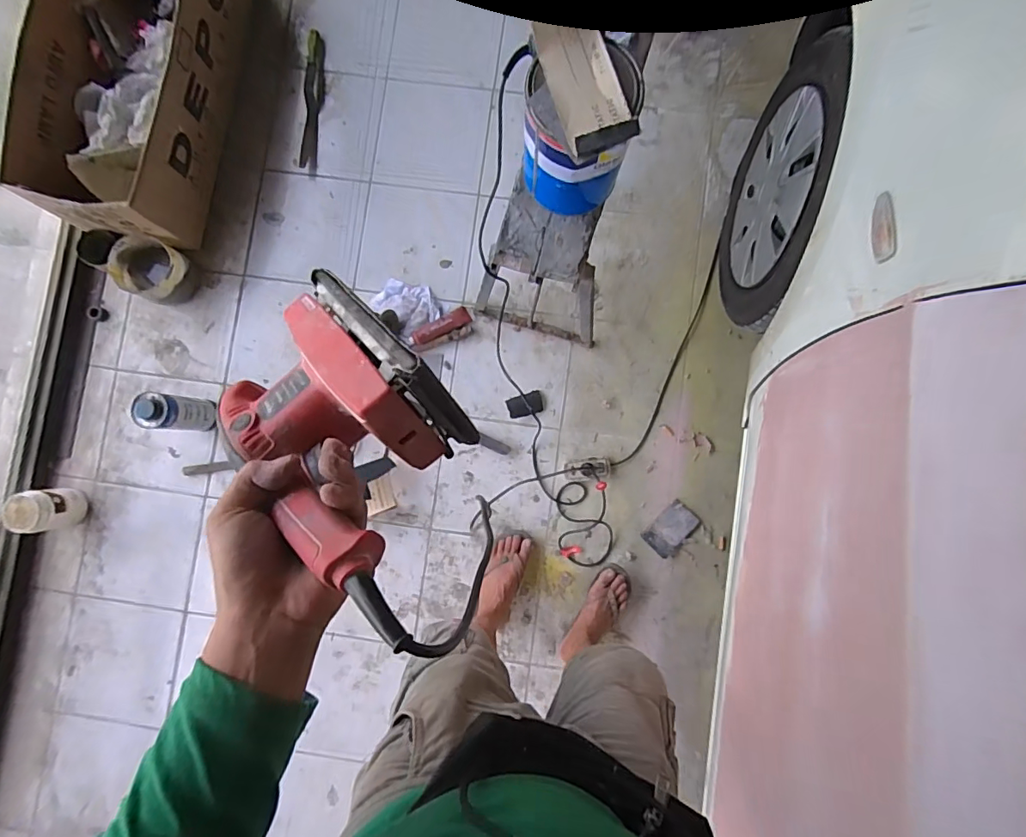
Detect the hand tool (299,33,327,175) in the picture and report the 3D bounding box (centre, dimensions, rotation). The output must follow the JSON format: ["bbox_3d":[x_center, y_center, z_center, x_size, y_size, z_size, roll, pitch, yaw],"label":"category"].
[{"bbox_3d":[-0.566,-0.896,1.413,0.062,0.044,0.406,2,86,1],"label":"hand tool"}]

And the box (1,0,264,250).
[{"bbox_3d":[-0.940,-0.911,1.292,0.364,0.246,0.892,9,86,2],"label":"box"}]

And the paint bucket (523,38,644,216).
[{"bbox_3d":[0.106,-0.458,0.825,0.172,0.226,0.167,-44,86,-2],"label":"paint bucket"}]

